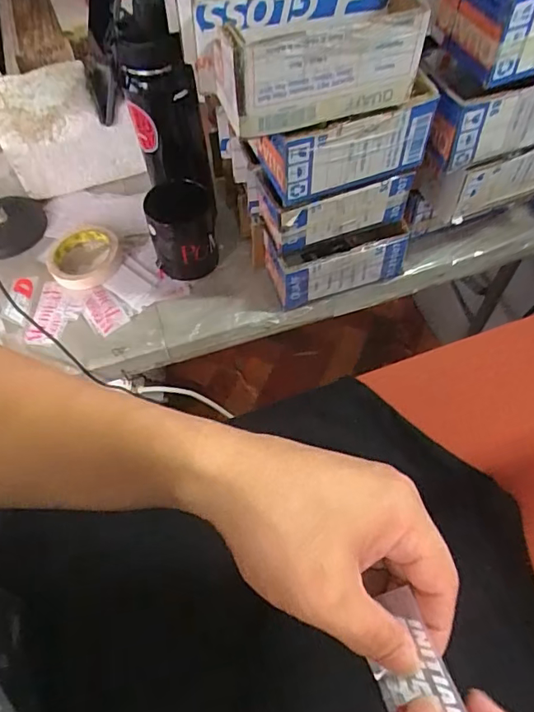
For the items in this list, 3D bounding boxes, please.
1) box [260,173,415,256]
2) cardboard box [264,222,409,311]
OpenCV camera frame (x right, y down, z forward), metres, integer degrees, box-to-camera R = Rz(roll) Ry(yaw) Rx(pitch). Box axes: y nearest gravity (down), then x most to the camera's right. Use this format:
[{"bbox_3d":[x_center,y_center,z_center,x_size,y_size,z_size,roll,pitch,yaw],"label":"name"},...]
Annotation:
[{"bbox_3d":[0.069,-0.169,0.556,0.154,0.082,0.068,-21,61,-9],"label":"box"},{"bbox_3d":[0.081,-0.122,0.618,0.156,0.076,0.078,-16,60,-7],"label":"cardboard box"}]

